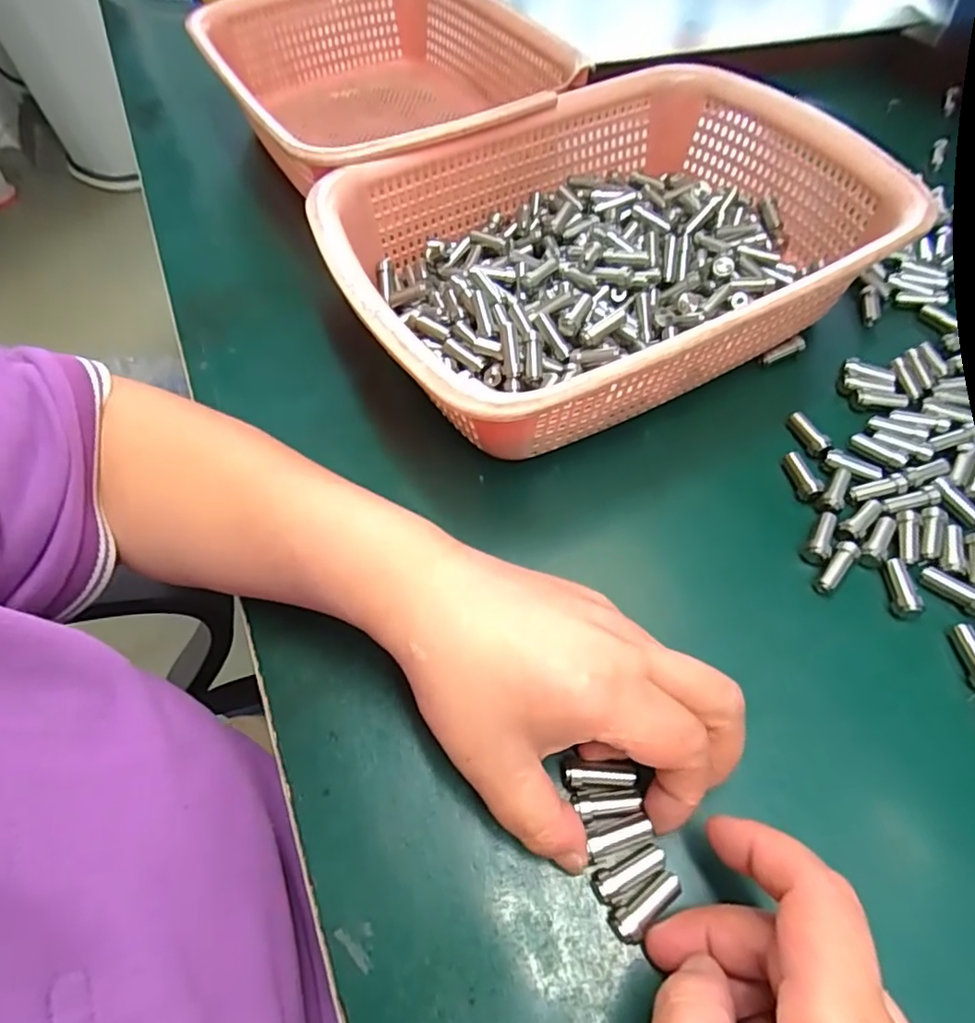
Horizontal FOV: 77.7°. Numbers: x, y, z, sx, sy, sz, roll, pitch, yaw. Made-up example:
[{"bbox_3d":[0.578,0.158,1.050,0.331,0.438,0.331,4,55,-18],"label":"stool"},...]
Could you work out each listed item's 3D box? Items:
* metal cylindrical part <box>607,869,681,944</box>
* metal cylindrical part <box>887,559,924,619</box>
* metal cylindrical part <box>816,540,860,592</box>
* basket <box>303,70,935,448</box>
[{"bbox_3d":[0.055,0.138,0.212,0.028,0.012,0.010,-29,60,-18],"label":"metal cylindrical part"},{"bbox_3d":[0.183,0.033,0.268,0.008,0.009,0.029,3,58,6],"label":"metal cylindrical part"},{"bbox_3d":[0.159,0.025,0.276,0.026,0.009,0.009,-41,64,-20],"label":"metal cylindrical part"},{"bbox_3d":[0.065,-0.144,0.347,0.282,0.080,0.212,-30,61,-14],"label":"basket"}]

